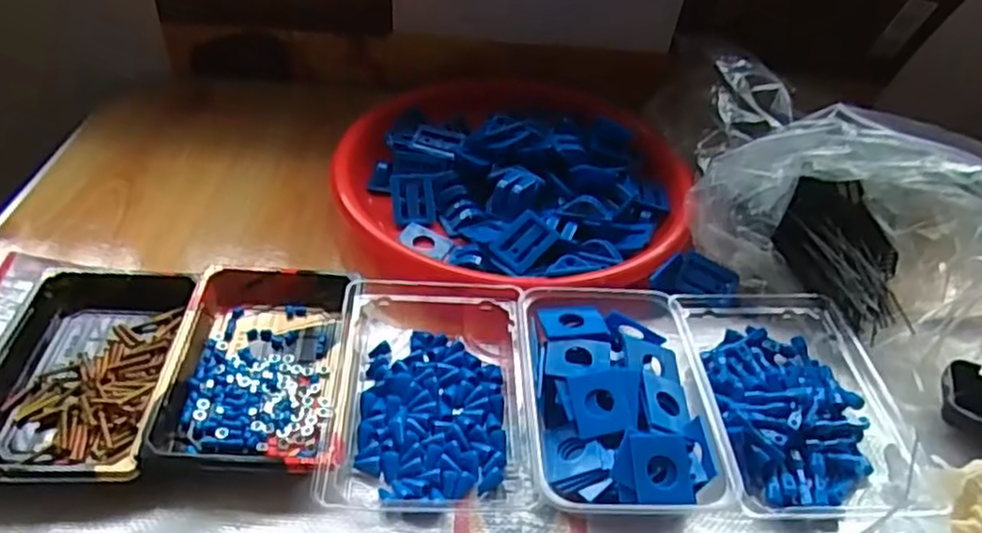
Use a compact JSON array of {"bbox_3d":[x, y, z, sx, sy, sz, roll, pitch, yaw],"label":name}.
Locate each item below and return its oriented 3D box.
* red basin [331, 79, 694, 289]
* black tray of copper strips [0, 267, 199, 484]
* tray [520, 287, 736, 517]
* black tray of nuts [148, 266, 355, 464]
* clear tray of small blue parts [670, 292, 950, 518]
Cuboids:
[{"bbox_3d":[0.020,-0.077,0.615,0.282,0.061,0.282,3,40,-3],"label":"red basin"},{"bbox_3d":[-0.251,0.061,0.442,0.106,0.022,0.161,1,40,-5],"label":"black tray of copper strips"},{"bbox_3d":[0.075,0.082,0.443,0.107,0.036,0.164,2,40,-4],"label":"tray"},{"bbox_3d":[-0.148,0.058,0.456,0.098,0.023,0.157,2,40,-4],"label":"black tray of nuts"},{"bbox_3d":[0.189,0.076,0.467,0.129,0.033,0.187,1,40,-6],"label":"clear tray of small blue parts"}]

